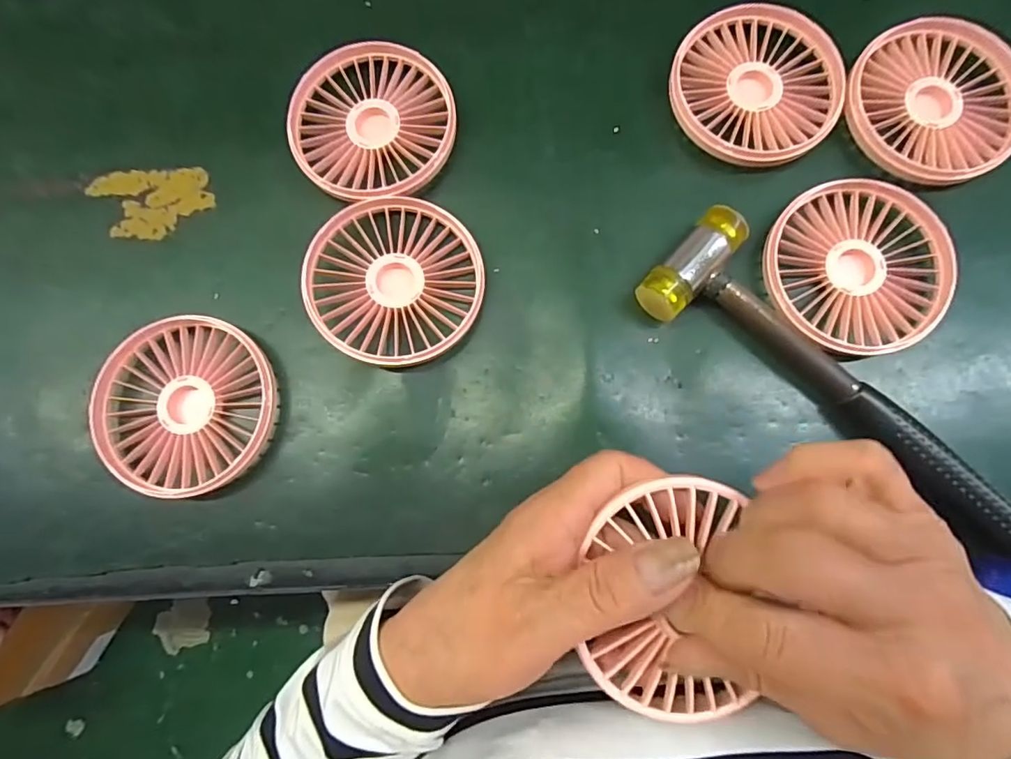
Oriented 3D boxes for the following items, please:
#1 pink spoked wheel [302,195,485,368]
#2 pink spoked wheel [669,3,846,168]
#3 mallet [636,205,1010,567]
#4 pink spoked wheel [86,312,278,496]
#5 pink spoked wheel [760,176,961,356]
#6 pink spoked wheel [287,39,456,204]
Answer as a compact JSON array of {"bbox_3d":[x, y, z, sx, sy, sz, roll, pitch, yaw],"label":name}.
[{"bbox_3d":[-0.056,-0.051,0.273,0.083,0.020,0.089,0,81,2],"label":"pink spoked wheel"},{"bbox_3d":[0.133,-0.157,0.286,0.086,0.013,0.087,0,81,2],"label":"pink spoked wheel"},{"bbox_3d":[0.176,0.009,0.253,0.236,0.022,0.059,38,85,7],"label":"mallet"},{"bbox_3d":[-0.160,0.013,0.269,0.087,0.016,0.086,0,81,2],"label":"pink spoked wheel"},{"bbox_3d":[0.176,-0.055,0.267,0.085,0.014,0.089,0,81,2],"label":"pink spoked wheel"},{"bbox_3d":[-0.072,-0.139,0.291,0.086,0.014,0.091,0,81,2],"label":"pink spoked wheel"}]

